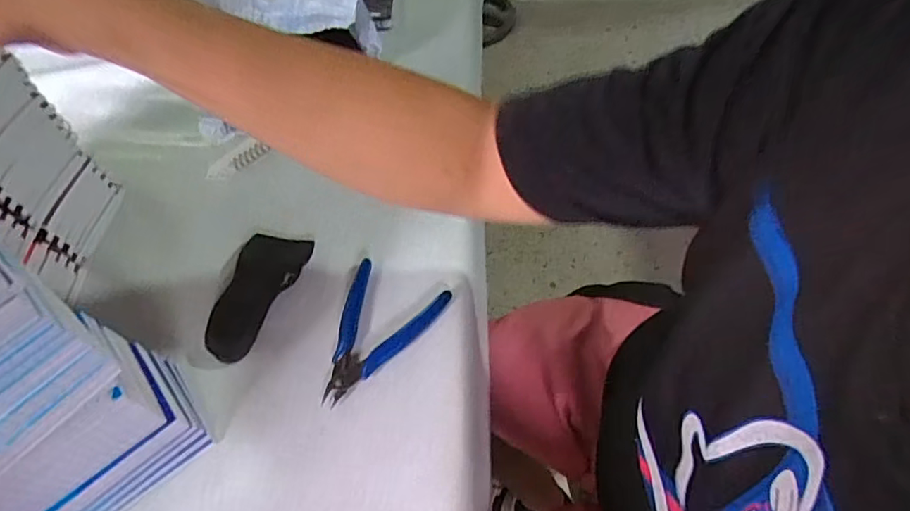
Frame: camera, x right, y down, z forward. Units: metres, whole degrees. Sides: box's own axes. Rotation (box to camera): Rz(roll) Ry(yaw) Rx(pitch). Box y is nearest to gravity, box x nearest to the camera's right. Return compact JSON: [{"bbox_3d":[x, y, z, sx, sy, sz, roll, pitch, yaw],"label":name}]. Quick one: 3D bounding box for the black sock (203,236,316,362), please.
[{"bbox_3d":[-0.166,0.030,0.458,0.062,0.011,0.118,6,56,10],"label":"black sock"}]

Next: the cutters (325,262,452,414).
[{"bbox_3d":[-0.072,0.051,0.434,0.117,0.009,0.082,-41,61,-20],"label":"cutters"}]

